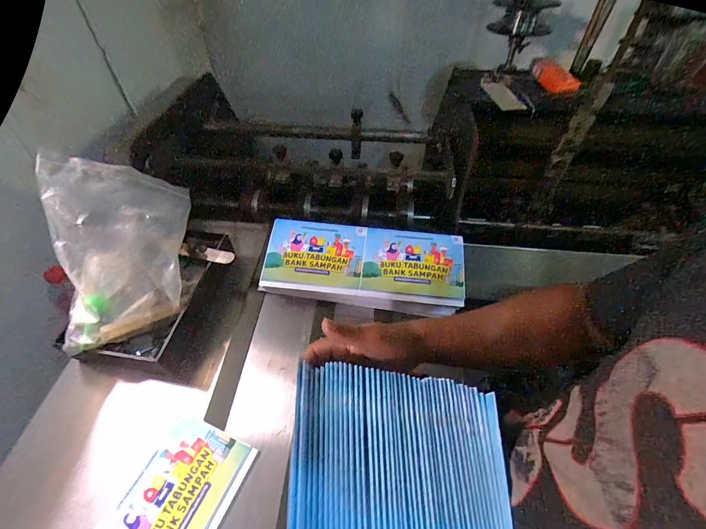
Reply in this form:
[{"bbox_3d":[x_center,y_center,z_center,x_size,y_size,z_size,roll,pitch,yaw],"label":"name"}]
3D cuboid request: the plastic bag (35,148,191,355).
[{"bbox_3d":[-0.321,-0.042,0.447,0.138,0.130,0.263,-11,50,-10],"label":"plastic bag"}]

